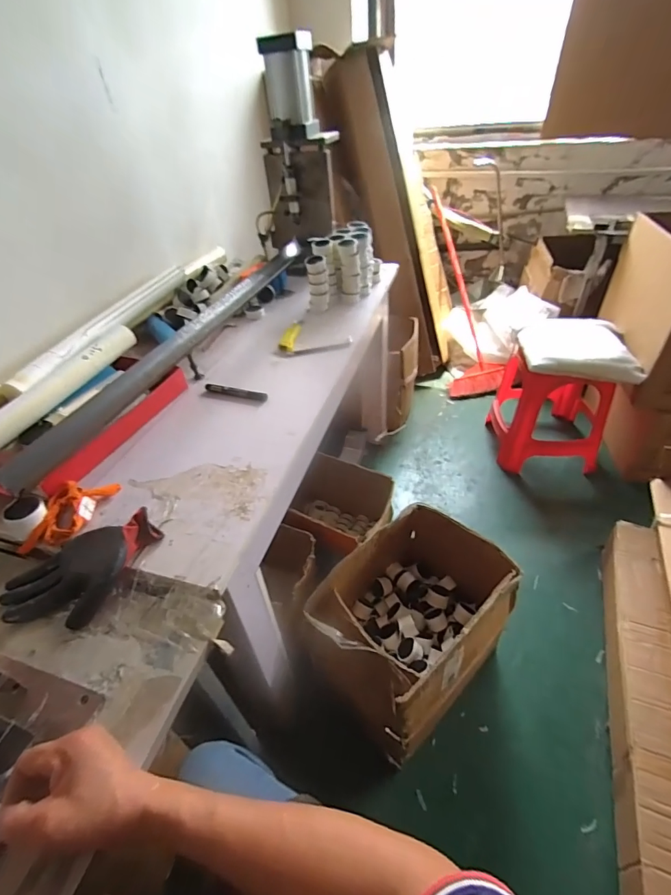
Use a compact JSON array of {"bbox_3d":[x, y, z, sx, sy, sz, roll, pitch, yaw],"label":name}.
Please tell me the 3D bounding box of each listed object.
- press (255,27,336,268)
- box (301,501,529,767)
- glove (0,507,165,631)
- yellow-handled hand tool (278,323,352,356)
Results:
[{"bbox_3d":[-0.114,-0.854,1.276,0.188,0.537,0.164,-19,43,-15],"label":"press"},{"bbox_3d":[0.167,0.420,0.997,0.429,0.337,0.337,-32,48,-27],"label":"box"},{"bbox_3d":[-0.333,0.160,0.558,0.195,0.034,0.119,-33,48,-28],"label":"glove"},{"bbox_3d":[-0.053,-0.278,1.050,0.175,0.034,0.112,-6,41,-1],"label":"yellow-handled hand tool"}]

